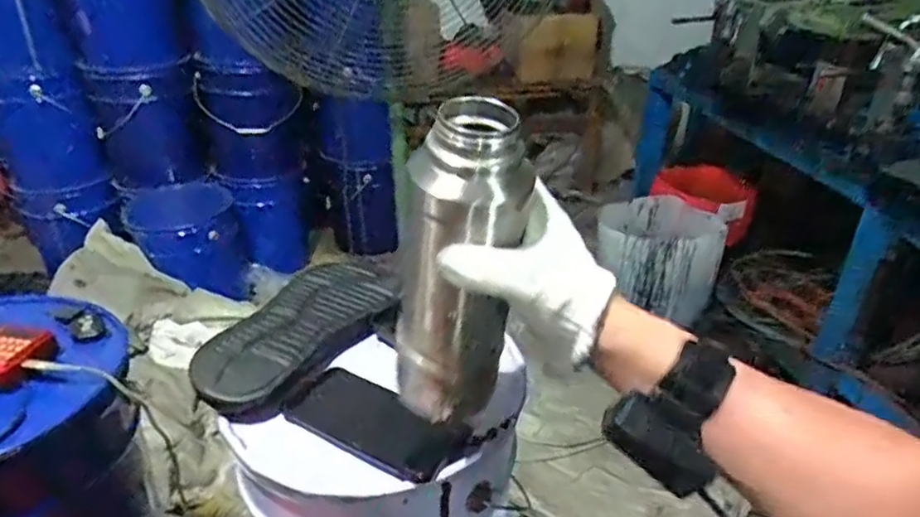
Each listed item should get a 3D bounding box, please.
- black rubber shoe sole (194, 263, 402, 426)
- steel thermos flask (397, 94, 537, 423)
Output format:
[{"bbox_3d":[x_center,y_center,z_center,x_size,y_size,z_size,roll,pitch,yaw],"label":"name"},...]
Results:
[{"bbox_3d":[-0.160,0.070,0.668,0.110,0.039,0.251,14,35,25],"label":"black rubber shoe sole"},{"bbox_3d":[-0.002,0.011,0.452,0.076,0.235,0.060,2,34,-8],"label":"steel thermos flask"}]

